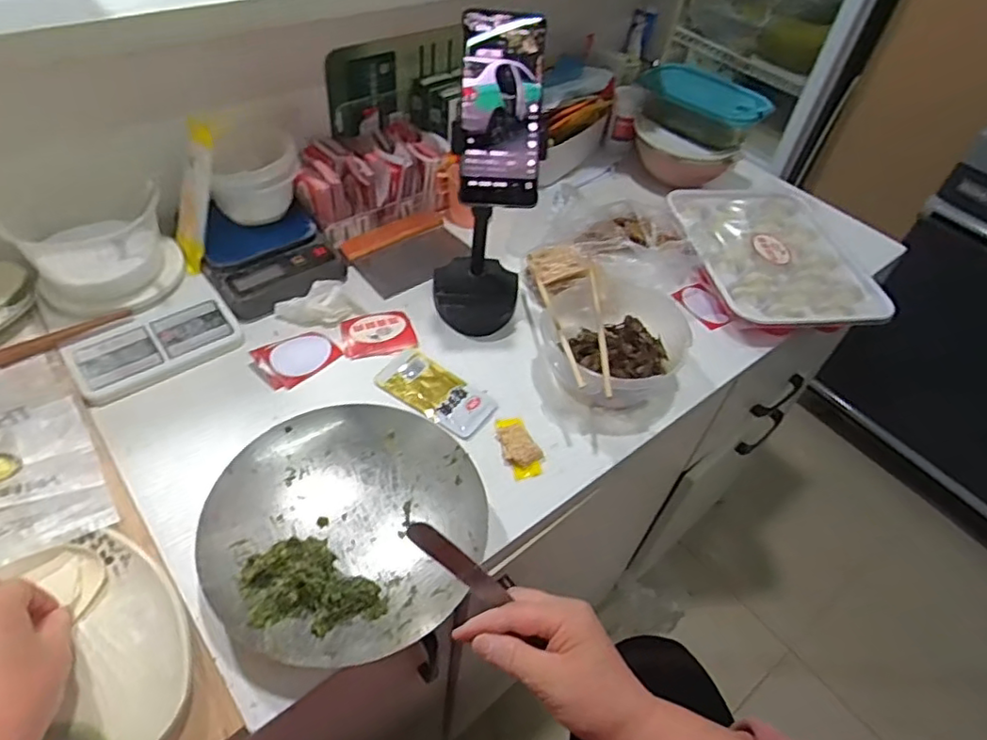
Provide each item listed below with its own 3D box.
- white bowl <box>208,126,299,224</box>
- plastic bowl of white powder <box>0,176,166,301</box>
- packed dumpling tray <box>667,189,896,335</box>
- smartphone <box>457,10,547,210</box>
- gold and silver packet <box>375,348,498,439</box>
[{"bbox_3d":[-0.294,-0.244,0.742,0.105,0.074,0.126,-17,53,-21],"label":"white bowl"},{"bbox_3d":[-0.413,-0.143,0.644,0.114,0.076,0.130,12,48,4],"label":"plastic bowl of white powder"},{"bbox_3d":[0.377,-0.166,0.838,0.244,0.045,0.294,-5,49,-11],"label":"packed dumpling tray"},{"bbox_3d":[0.008,-0.230,0.541,0.074,0.158,0.017,-1,16,-8],"label":"smartphone"},{"bbox_3d":[-0.059,0.022,0.641,0.127,0.009,0.064,33,53,21],"label":"gold and silver packet"}]

